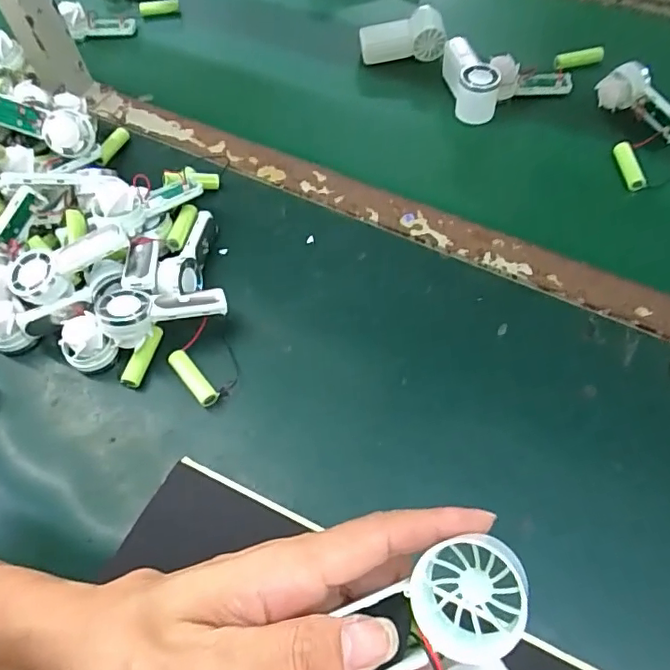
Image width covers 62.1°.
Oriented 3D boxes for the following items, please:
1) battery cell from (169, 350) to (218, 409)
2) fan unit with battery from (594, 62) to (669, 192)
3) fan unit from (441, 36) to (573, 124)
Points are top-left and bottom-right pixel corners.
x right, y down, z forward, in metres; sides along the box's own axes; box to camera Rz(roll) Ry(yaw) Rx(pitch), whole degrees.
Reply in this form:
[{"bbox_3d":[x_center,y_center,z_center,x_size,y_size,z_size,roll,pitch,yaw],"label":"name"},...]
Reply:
[{"bbox_3d":[-0.108,0.032,0.424,0.015,0.014,0.053,-38,65,-17],"label":"battery cell"},{"bbox_3d":[0.288,-0.195,0.512,0.061,0.030,0.125,-2,60,3],"label":"fan unit with battery"},{"bbox_3d":[0.166,-0.250,0.553,0.127,0.042,0.068,15,63,12],"label":"fan unit"}]

